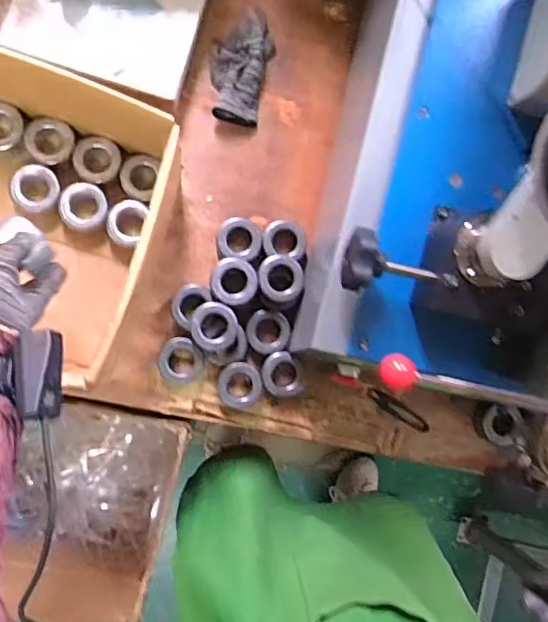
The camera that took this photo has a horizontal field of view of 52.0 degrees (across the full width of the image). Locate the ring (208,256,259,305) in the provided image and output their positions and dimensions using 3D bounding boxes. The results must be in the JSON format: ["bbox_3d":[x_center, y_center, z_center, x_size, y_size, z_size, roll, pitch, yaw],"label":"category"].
[{"bbox_3d":[-0.053,-0.039,0.739,0.059,0.031,0.063,0,88,-8],"label":"ring"}]

